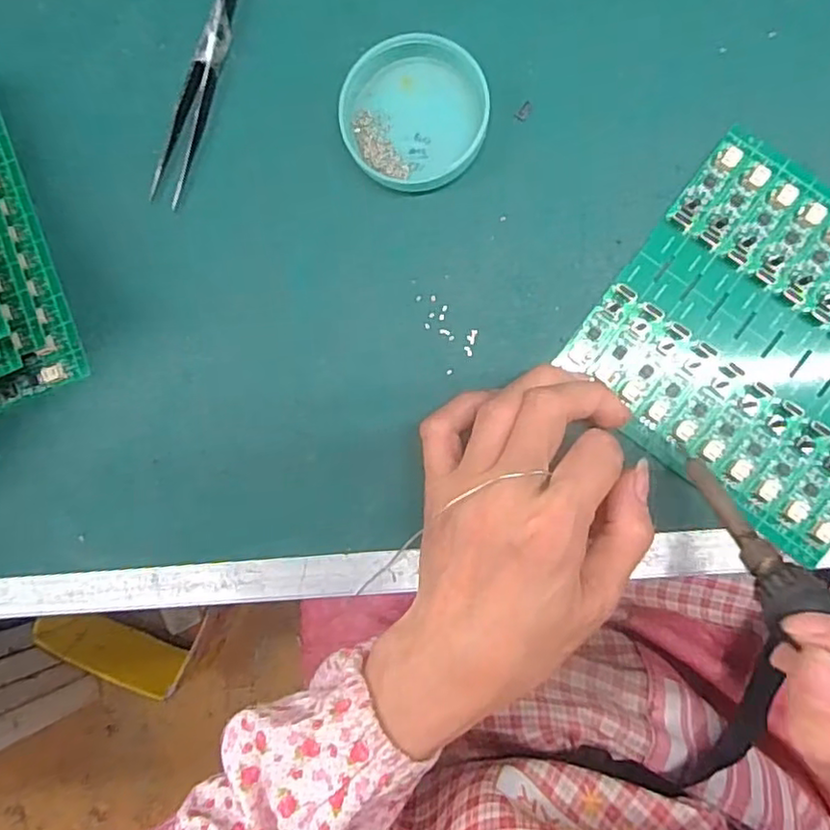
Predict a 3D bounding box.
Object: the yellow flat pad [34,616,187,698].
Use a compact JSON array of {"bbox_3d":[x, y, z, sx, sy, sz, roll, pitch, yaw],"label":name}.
[{"bbox_3d":[-0.468,0.365,0.992,0.228,0.027,0.078,39,76,-29],"label":"yellow flat pad"}]

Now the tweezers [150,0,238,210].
[{"bbox_3d":[-0.101,-0.156,0.298,0.015,0.012,0.115,20,94,5],"label":"tweezers"}]

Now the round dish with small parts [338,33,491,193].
[{"bbox_3d":[0.000,-0.135,0.286,0.064,0.014,0.064,0,92,6],"label":"round dish with small parts"}]

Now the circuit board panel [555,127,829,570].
[{"bbox_3d":[0.157,-0.033,0.274,0.138,0.006,0.137,37,94,6],"label":"circuit board panel"}]

